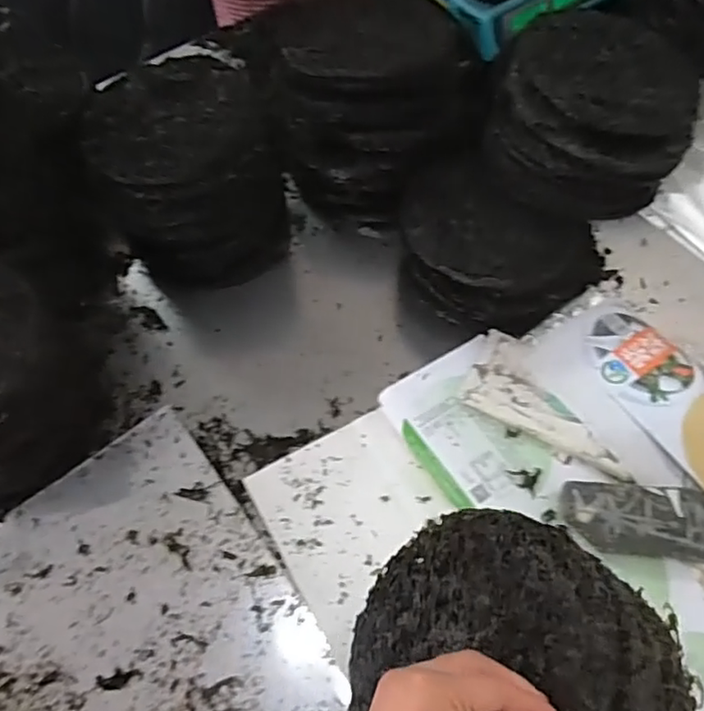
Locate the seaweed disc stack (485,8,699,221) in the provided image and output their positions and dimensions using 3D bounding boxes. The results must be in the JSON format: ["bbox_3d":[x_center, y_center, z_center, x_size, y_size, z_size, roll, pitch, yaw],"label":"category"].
[{"bbox_3d":[0.262,-0.269,0.666,0.205,0.104,0.222,22,65,13],"label":"seaweed disc stack"}]

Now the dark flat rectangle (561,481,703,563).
[{"bbox_3d":[0.279,0.158,0.589,0.140,0.017,0.067,6,63,5],"label":"dark flat rectangle"}]

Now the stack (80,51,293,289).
[{"bbox_3d":[-0.191,-0.214,0.744,0.203,0.191,0.202,-8,62,-2],"label":"stack"}]

